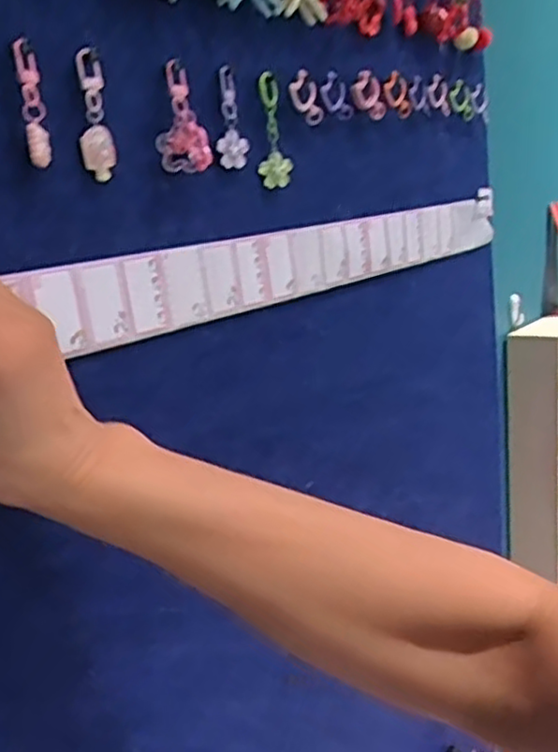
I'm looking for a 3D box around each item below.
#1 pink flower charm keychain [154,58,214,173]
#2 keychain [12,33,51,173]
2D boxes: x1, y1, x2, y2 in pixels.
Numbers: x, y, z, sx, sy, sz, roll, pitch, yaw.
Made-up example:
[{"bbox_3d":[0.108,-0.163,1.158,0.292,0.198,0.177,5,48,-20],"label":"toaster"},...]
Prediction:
[{"bbox_3d":[-0.060,-0.158,0.432,0.032,0.062,0.011,-4,13,5],"label":"pink flower charm keychain"},{"bbox_3d":[-0.126,-0.139,0.363,0.011,0.059,0.011,-9,14,-13],"label":"keychain"}]

